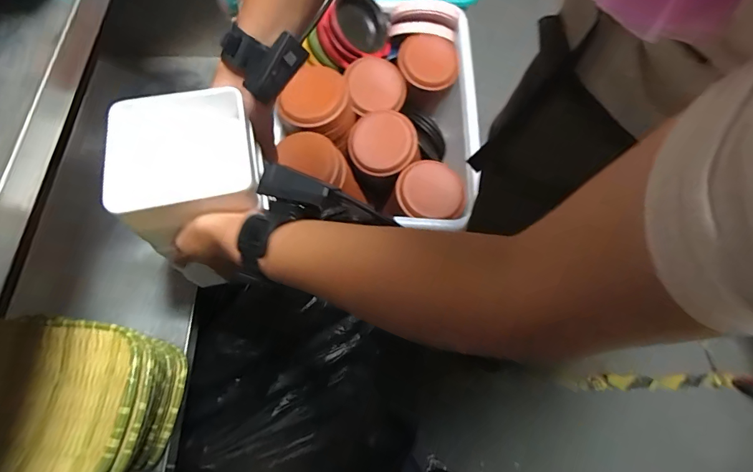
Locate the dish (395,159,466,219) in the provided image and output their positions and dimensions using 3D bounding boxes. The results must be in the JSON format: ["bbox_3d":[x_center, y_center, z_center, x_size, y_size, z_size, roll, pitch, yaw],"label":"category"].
[{"bbox_3d":[0.134,-0.117,0.987,0.166,0.040,0.181,1,67,-1],"label":"dish"}]

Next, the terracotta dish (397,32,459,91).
[{"bbox_3d":[0.143,-0.480,1.107,0.159,0.028,0.159,0,91,-4],"label":"terracotta dish"}]

